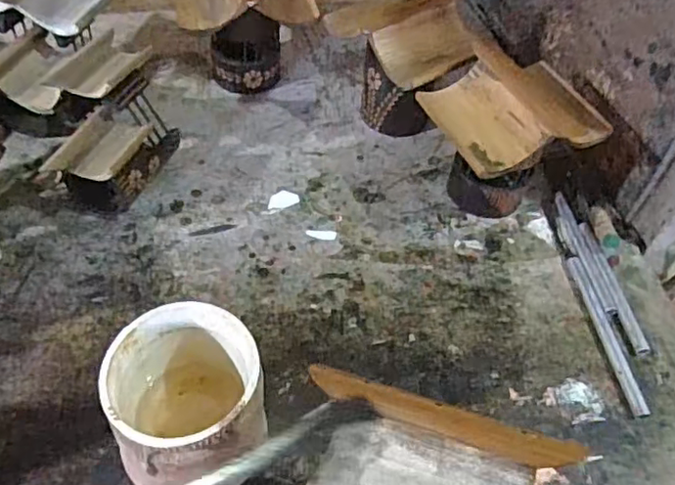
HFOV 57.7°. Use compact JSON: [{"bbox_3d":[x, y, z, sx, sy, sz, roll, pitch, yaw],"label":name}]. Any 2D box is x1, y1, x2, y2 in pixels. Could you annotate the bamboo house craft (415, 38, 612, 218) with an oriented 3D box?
[{"bbox_3d":[0.165,-0.091,0.602,0.142,0.145,0.130,-16,51,-20],"label":"bamboo house craft"}]

